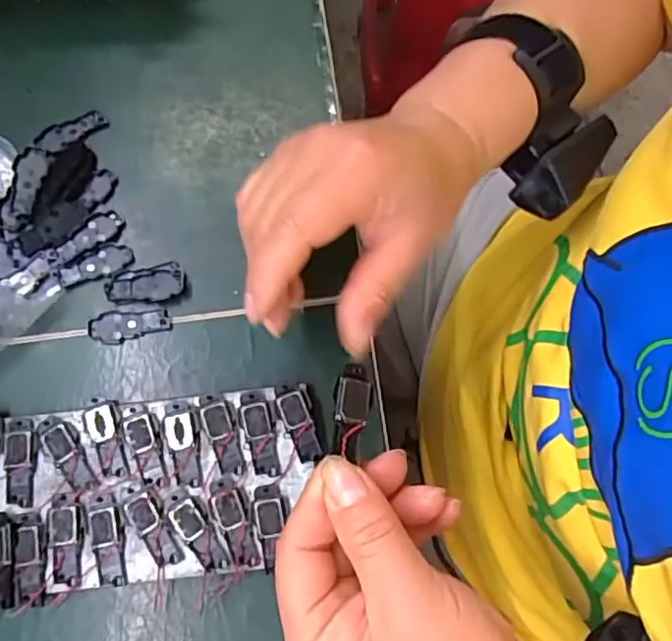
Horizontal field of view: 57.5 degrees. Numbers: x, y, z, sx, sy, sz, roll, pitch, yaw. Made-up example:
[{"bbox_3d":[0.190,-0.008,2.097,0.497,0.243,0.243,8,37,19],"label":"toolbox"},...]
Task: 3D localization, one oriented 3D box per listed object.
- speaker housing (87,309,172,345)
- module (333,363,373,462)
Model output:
[{"bbox_3d":[-0.103,0.003,0.305,0.040,0.004,0.016,-2,75,0],"label":"speaker housing"},{"bbox_3d":[0.006,0.033,0.232,0.014,0.005,0.033,7,74,3],"label":"module"}]

